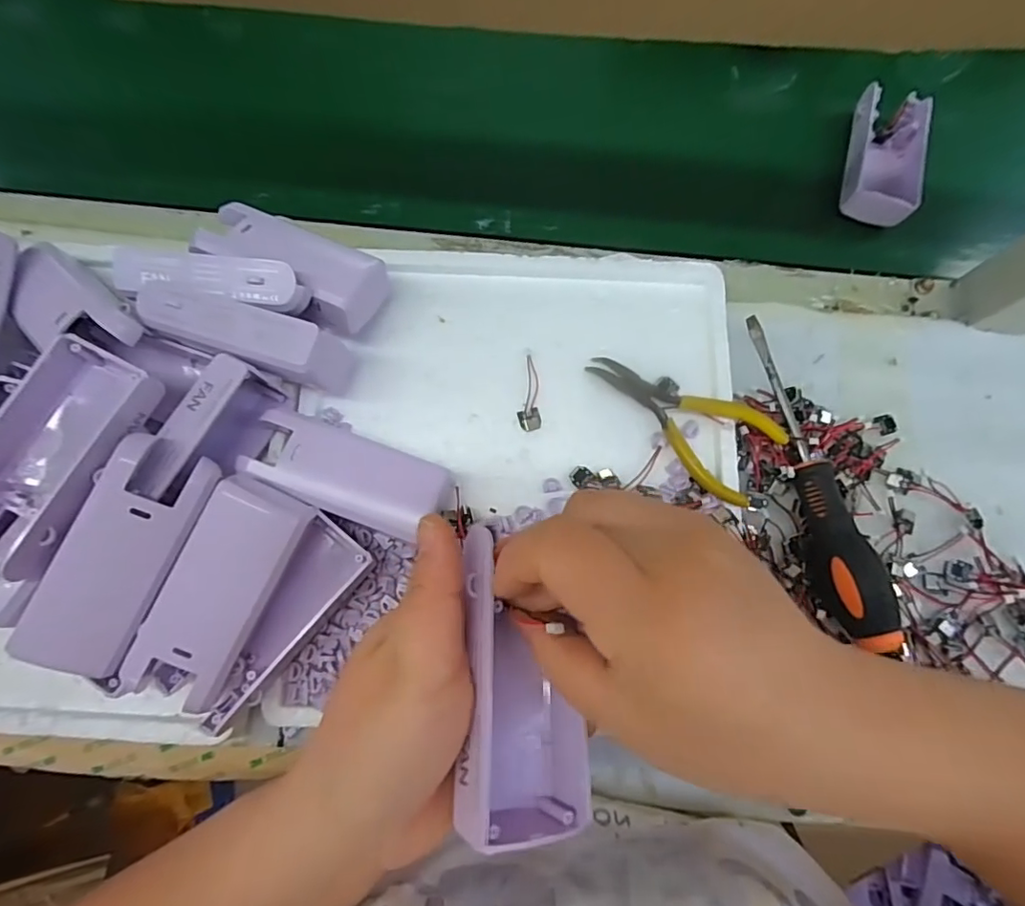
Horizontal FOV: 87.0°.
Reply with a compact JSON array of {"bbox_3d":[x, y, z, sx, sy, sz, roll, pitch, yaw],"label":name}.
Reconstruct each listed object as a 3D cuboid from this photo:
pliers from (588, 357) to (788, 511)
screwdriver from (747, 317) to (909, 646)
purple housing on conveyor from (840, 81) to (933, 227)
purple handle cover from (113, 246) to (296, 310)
[{"bbox_3d":[0.097,-0.023,0.317,0.115,0.015,0.054,38,78,8],"label":"pliers"},{"bbox_3d":[0.175,0.011,0.317,0.034,0.031,0.199,-13,77,-5],"label":"screwdriver"},{"bbox_3d":[0.273,-0.219,0.394,0.049,0.020,0.106,17,76,3],"label":"purple housing on conveyor"},{"bbox_3d":[-0.167,-0.097,0.291,0.106,0.017,0.032,10,76,1],"label":"purple handle cover"}]

